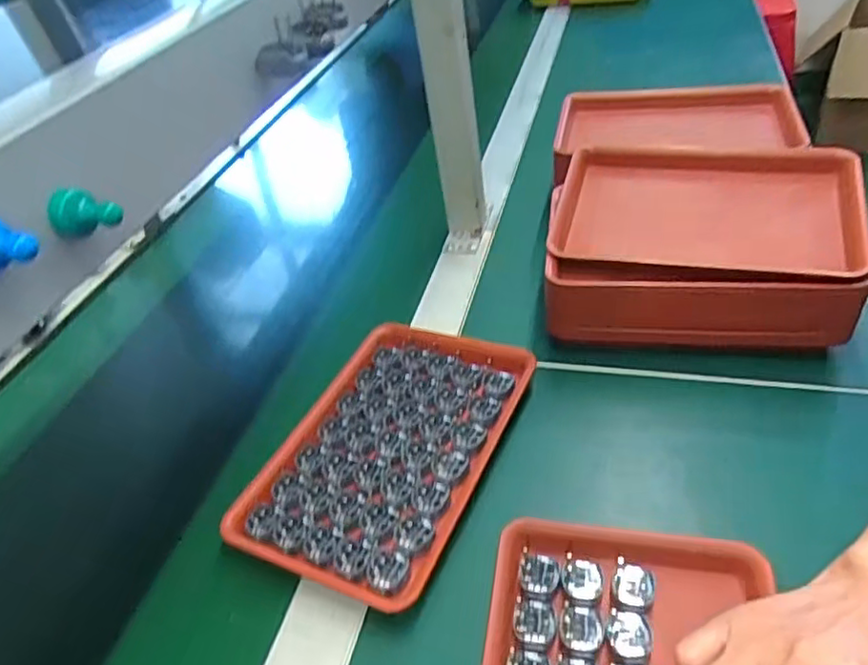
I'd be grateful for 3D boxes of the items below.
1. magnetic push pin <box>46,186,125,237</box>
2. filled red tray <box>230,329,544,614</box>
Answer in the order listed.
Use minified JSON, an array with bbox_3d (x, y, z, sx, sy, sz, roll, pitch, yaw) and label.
[{"bbox_3d":[-0.135,-0.046,0.240,0.025,0.014,0.015,5,43,19],"label":"magnetic push pin"},{"bbox_3d":[-0.037,0.082,0.479,0.154,0.019,0.233,14,45,24],"label":"filled red tray"}]

